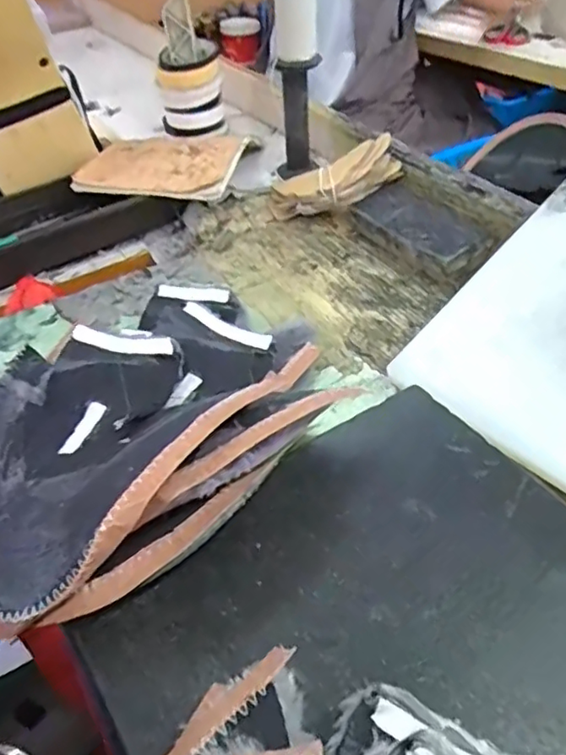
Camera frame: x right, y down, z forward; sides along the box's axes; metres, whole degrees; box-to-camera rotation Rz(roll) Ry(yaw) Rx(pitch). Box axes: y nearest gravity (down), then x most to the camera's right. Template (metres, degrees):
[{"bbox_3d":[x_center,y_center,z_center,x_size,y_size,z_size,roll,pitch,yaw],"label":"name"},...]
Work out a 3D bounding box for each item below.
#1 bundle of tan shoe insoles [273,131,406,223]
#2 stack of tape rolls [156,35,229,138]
[{"bbox_3d":[0.061,-0.237,0.724,0.169,0.046,0.062,-20,41,13],"label":"bundle of tan shoe insoles"},{"bbox_3d":[-0.138,-0.433,0.883,0.094,0.110,0.099,-10,43,-8],"label":"stack of tape rolls"}]

